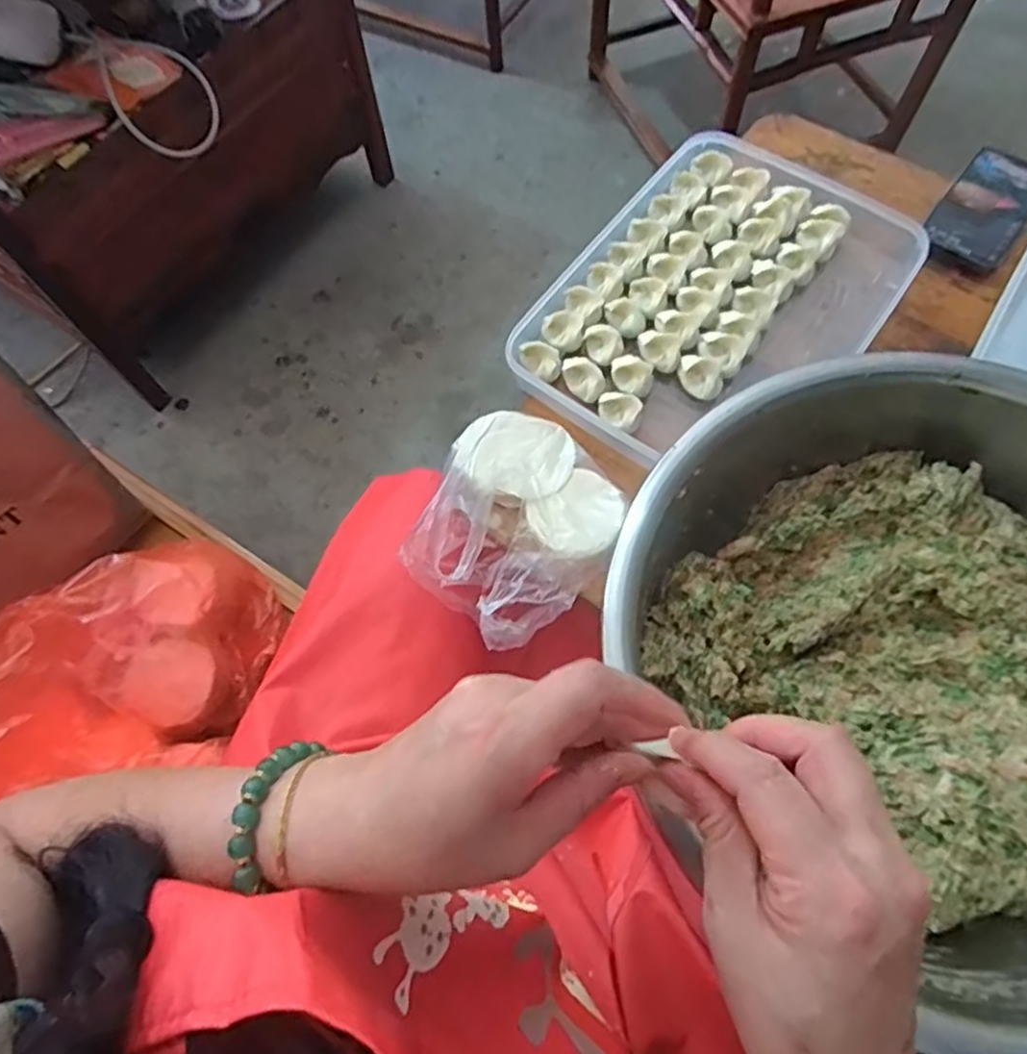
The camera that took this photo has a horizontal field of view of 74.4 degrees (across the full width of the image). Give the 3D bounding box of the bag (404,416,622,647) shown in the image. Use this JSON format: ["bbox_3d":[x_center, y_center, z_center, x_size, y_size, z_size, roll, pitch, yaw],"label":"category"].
[{"bbox_3d":[0.000,-0.003,0.550,0.156,0.055,0.167,40,74,16],"label":"bag"}]

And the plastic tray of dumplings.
[{"bbox_3d":[0.193,-0.209,0.634,0.251,0.054,0.358,35,73,15],"label":"plastic tray of dumplings"}]

